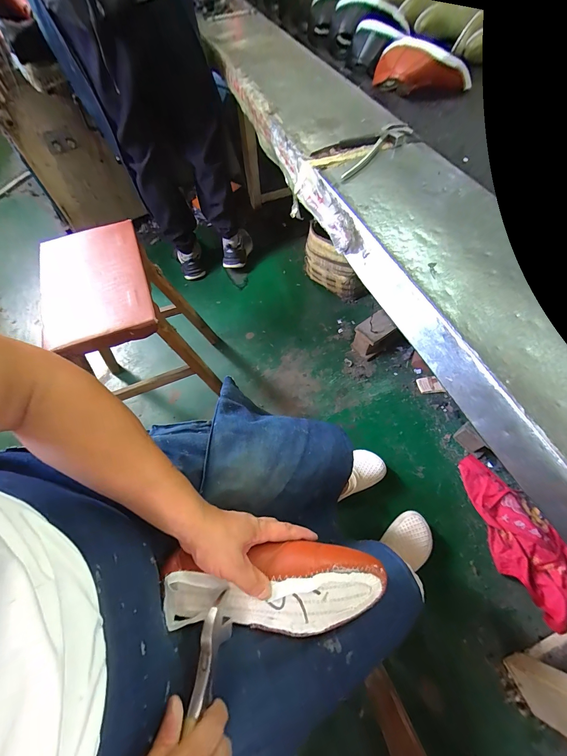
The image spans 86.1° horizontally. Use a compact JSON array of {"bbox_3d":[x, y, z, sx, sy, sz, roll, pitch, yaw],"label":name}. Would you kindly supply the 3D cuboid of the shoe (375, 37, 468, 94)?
[{"bbox_3d":[0.338,-0.733,0.721,0.235,0.086,0.081,14,62,10],"label":"shoe"}]

